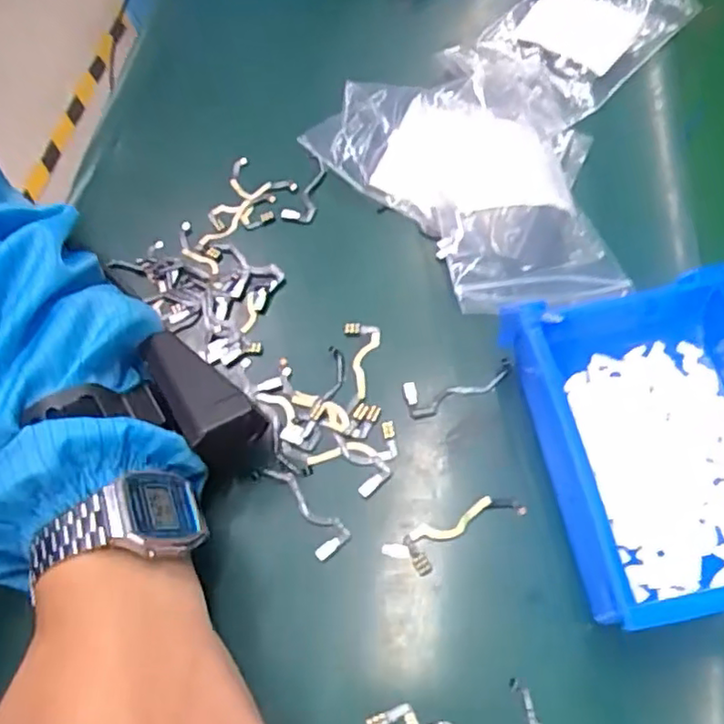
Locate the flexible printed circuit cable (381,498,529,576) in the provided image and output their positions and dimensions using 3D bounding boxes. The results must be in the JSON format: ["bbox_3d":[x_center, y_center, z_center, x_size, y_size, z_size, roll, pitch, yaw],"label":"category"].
[{"bbox_3d":[0.041,0.073,0.280,0.062,0.005,0.018,-25,63,-9],"label":"flexible printed circuit cable"}]

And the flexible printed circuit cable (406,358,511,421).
[{"bbox_3d":[0.048,0.013,0.312,0.053,0.007,0.016,-15,62,-4],"label":"flexible printed circuit cable"}]

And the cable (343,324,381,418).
[{"bbox_3d":[0.000,0.003,0.320,0.018,0.004,0.052,-1,61,4],"label":"cable"}]

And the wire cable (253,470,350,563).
[{"bbox_3d":[-0.029,0.065,0.291,0.018,0.004,0.053,-42,67,-17],"label":"wire cable"}]

